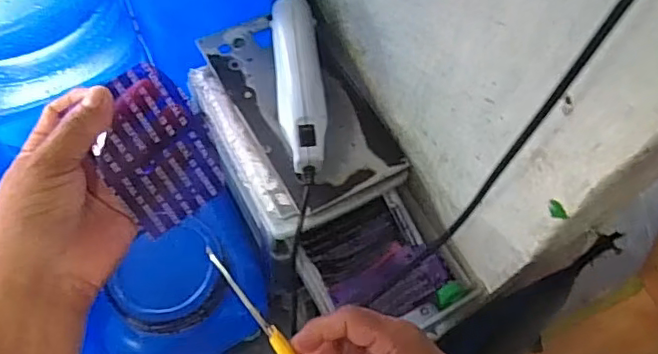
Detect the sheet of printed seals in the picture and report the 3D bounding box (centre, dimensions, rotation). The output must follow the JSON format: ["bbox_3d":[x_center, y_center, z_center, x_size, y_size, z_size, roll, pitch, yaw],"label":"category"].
[{"bbox_3d":[-0.108,-0.017,0.366,0.067,0.096,0.004,-34,25,-15],"label":"sheet of printed seals"}]

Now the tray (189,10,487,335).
[{"bbox_3d":[-0.015,-0.014,0.593,0.161,0.099,0.387,-25,67,-16],"label":"tray"}]

